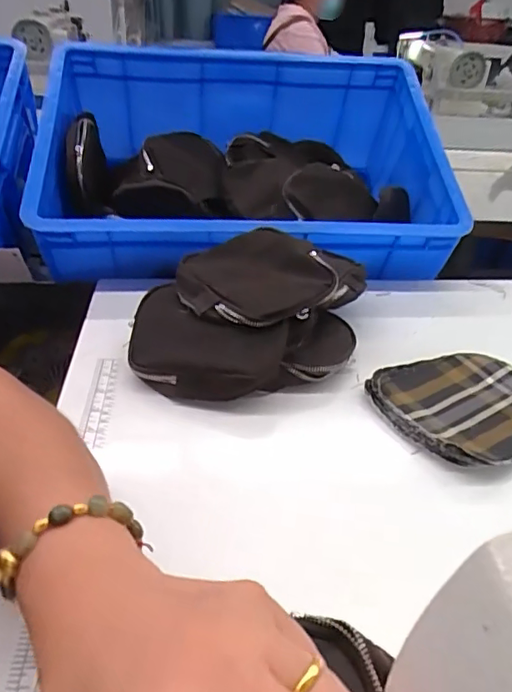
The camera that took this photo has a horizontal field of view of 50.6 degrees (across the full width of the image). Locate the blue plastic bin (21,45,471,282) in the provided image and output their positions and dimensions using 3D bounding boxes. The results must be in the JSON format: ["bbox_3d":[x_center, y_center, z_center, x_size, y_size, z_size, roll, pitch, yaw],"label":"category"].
[{"bbox_3d":[-0.018,-0.235,0.775,0.541,0.220,0.349,2,64,-8],"label":"blue plastic bin"}]

